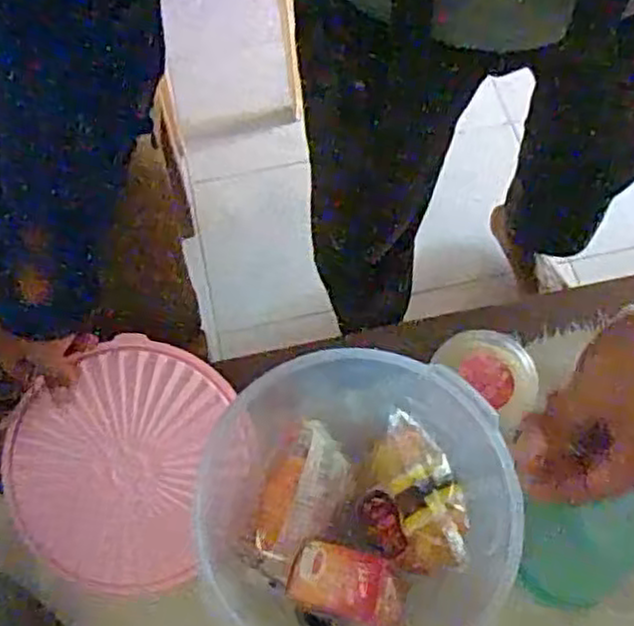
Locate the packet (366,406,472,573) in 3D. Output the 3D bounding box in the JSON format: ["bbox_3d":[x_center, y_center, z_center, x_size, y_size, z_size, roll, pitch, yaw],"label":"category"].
[{"bbox_3d":[0.072,0.129,0.521,0.056,0.034,0.107,-23,67,-10],"label":"packet"}]

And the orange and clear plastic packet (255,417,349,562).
[{"bbox_3d":[-0.011,0.135,0.544,0.054,0.030,0.098,21,67,9],"label":"orange and clear plastic packet"}]

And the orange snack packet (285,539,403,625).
[{"bbox_3d":[0.020,0.180,0.486,0.077,0.022,0.042,9,70,22],"label":"orange snack packet"}]

